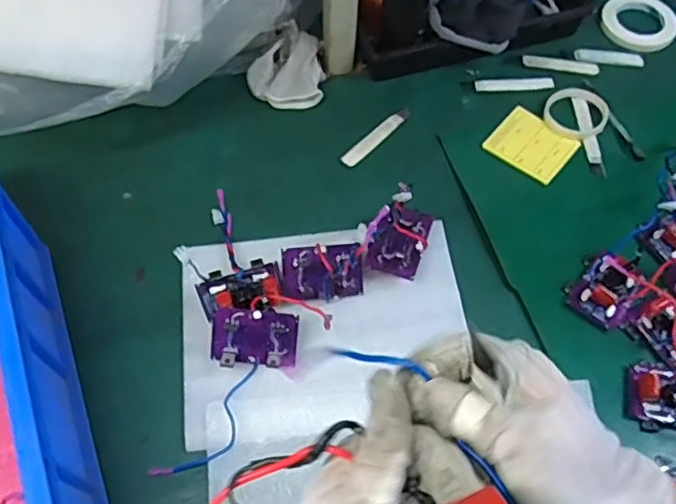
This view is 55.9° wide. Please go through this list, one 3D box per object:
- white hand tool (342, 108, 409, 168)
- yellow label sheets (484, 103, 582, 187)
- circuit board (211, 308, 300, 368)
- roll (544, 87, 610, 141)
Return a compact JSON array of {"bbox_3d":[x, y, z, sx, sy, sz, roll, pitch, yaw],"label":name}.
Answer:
[{"bbox_3d":[0.057,-0.166,0.920,0.129,0.008,0.022,-40,68,-20],"label":"white hand tool"},{"bbox_3d":[0.277,-0.155,0.911,0.109,0.011,0.102,38,67,19],"label":"yellow label sheets"},{"bbox_3d":[-0.094,0.098,0.729,0.098,0.013,0.063,1,87,-3],"label":"circuit board"},{"bbox_3d":[0.346,-0.202,0.926,0.089,0.010,0.095,0,61,0],"label":"roll"}]

